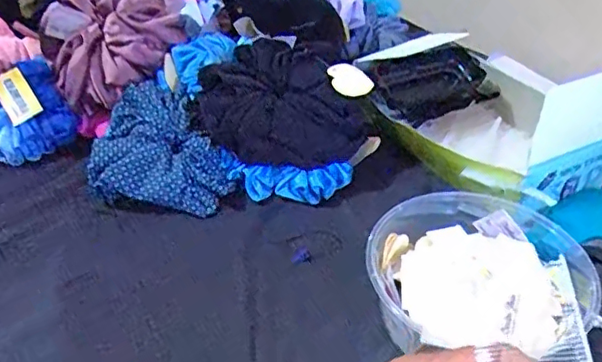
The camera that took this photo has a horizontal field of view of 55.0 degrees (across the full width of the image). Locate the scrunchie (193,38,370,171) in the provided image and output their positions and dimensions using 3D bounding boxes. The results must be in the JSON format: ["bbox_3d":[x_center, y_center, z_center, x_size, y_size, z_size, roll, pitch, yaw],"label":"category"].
[{"bbox_3d":[-0.021,-0.066,0.530,0.128,0.035,0.133,-31,89,-7],"label":"scrunchie"}]

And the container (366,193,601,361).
[{"bbox_3d":[0.122,0.069,0.404,0.150,0.056,0.139,5,38,5],"label":"container"}]

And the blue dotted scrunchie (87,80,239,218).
[{"bbox_3d":[-0.119,-0.032,0.521,0.118,0.061,0.113,3,38,3],"label":"blue dotted scrunchie"}]

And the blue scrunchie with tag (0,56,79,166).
[{"bbox_3d":[-0.281,-0.066,0.563,0.092,0.062,0.087,-25,45,-29],"label":"blue scrunchie with tag"}]

